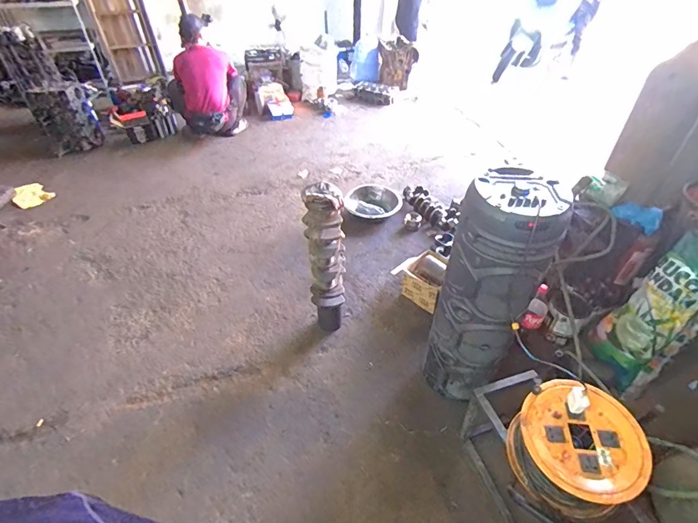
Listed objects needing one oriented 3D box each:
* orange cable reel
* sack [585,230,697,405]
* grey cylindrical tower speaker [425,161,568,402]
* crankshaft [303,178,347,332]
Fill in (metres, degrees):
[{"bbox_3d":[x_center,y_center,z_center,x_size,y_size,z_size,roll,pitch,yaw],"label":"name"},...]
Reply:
[{"bbox_3d":[0.584,0.484,1.017,0.275,0.205,0.283,-26,48,-24],"label":"orange cable reel"},{"bbox_3d":[1.134,0.211,1.408,0.095,0.605,0.283,-3,38,-45],"label":"sack"},{"bbox_3d":[0.436,0.119,1.290,0.254,0.797,0.265,17,46,19],"label":"grey cylindrical tower speaker"},{"bbox_3d":[-0.090,0.013,1.569,0.145,0.662,0.132,1,43,2],"label":"crankshaft"}]

